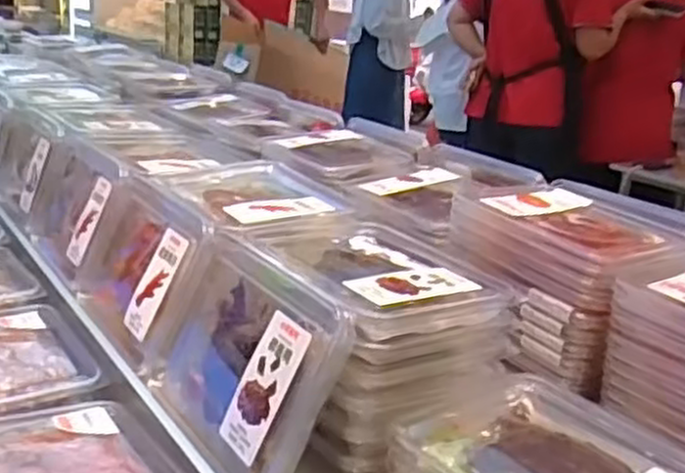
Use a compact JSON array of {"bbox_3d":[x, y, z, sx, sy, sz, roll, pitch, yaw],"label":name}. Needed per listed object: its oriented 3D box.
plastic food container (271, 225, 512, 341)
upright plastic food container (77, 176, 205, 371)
[{"bbox_3d":[0.039,0.030,0.645,0.151,0.027,0.224,-2,19,-21],"label":"plastic food container"},{"bbox_3d":[-0.194,0.033,0.778,0.045,0.148,0.216,23,7,-37],"label":"upright plastic food container"}]

